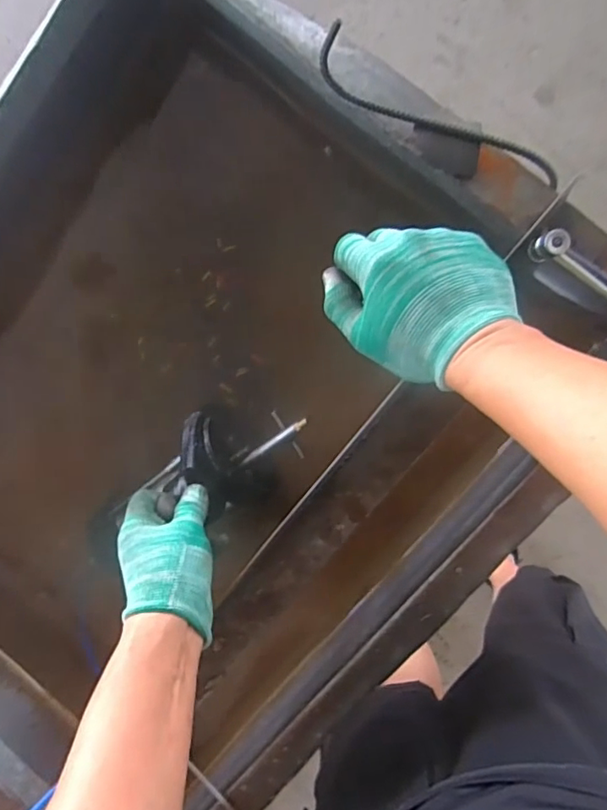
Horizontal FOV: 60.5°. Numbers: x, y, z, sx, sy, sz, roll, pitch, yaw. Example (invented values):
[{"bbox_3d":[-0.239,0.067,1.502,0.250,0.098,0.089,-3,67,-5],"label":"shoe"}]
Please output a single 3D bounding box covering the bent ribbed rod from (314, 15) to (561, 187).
[{"bbox_3d":[0.102,-0.213,0.383,0.198,0.047,0.026,29,99,3],"label":"bent ribbed rod"}]

